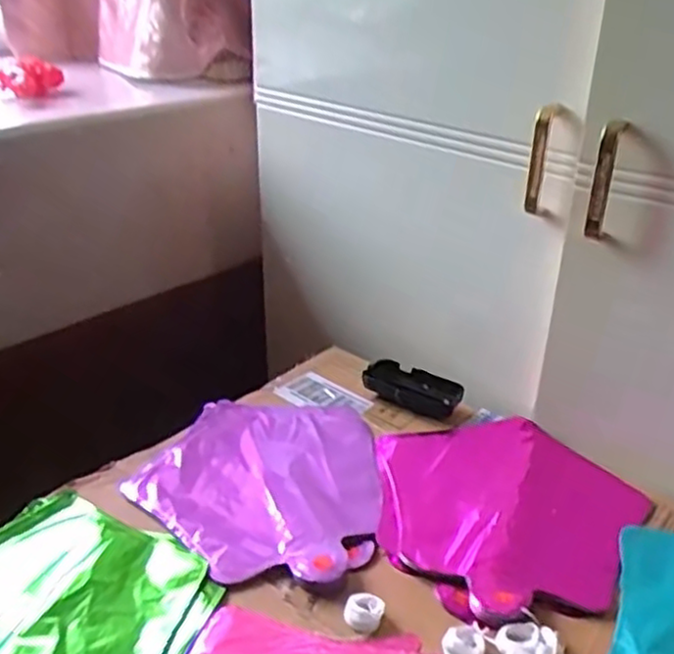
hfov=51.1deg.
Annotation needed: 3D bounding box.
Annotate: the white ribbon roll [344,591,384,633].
[{"bbox_3d":[0.020,0.211,0.521,0.028,0.012,0.025,8,28,13],"label":"white ribbon roll"}]

